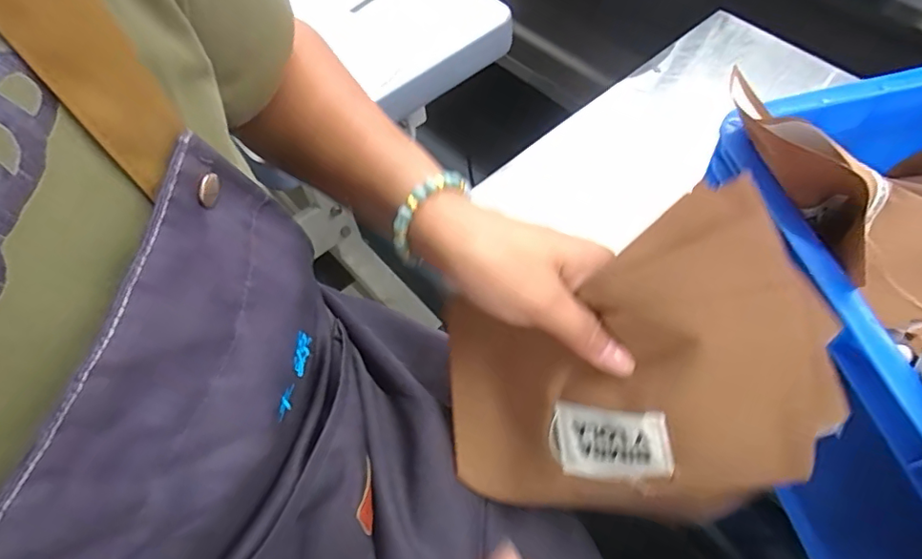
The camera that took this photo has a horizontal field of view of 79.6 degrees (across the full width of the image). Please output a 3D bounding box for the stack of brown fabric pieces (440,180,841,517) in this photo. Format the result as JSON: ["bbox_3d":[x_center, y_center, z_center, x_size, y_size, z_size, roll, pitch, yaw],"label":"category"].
[{"bbox_3d":[0.081,0.060,0.295,0.203,0.153,0.028,-24,8,32],"label":"stack of brown fabric pieces"}]

